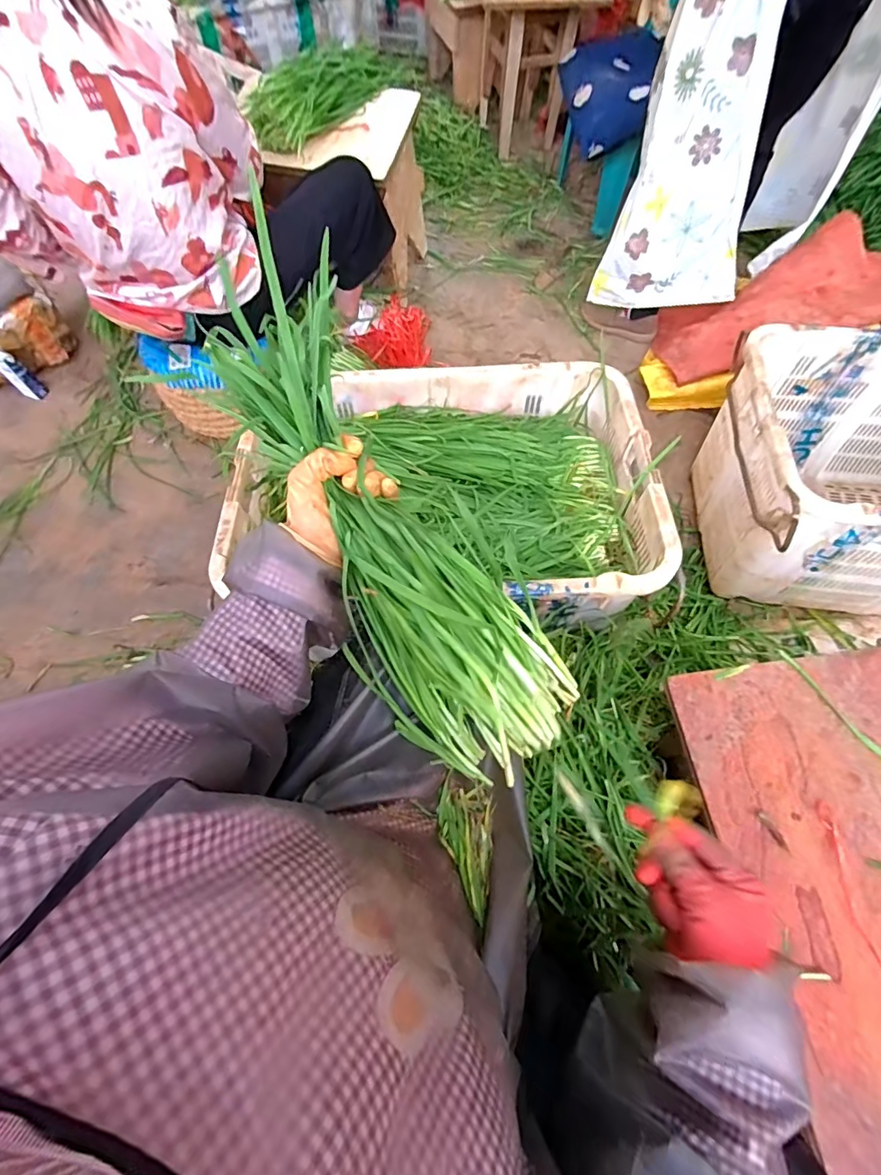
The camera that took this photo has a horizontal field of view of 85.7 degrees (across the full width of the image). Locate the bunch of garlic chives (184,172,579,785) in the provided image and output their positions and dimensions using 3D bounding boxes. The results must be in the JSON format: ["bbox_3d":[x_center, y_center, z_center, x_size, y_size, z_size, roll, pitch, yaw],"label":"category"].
[{"bbox_3d":[-0.054,-0.051,0.432,0.154,0.090,0.496,-32,92,-12],"label":"bunch of garlic chives"}]

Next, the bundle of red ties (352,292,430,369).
[{"bbox_3d":[-0.137,-0.713,1.340,0.213,0.073,0.205,-7,67,-2],"label":"bundle of red ties"}]

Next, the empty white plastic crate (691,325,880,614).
[{"bbox_3d":[0.934,-0.213,0.977,0.738,0.413,0.476,3,67,2],"label":"empty white plastic crate"}]

